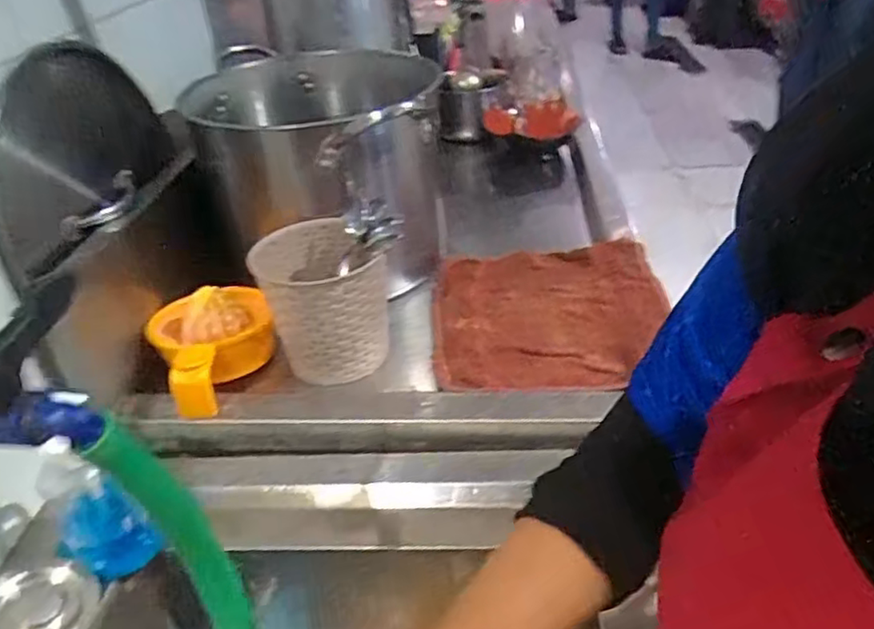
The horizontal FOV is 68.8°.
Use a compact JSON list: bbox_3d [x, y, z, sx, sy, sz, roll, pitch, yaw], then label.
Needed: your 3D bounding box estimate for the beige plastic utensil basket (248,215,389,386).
[{"bbox_3d":[-0.122,-0.014,0.696,0.111,0.129,0.133,-18,37,-15],"label":"beige plastic utensil basket"}]

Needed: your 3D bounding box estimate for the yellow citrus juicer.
[{"bbox_3d":[-0.238,0.028,0.693,0.118,0.088,0.160,-20,37,-18],"label":"yellow citrus juicer"}]

